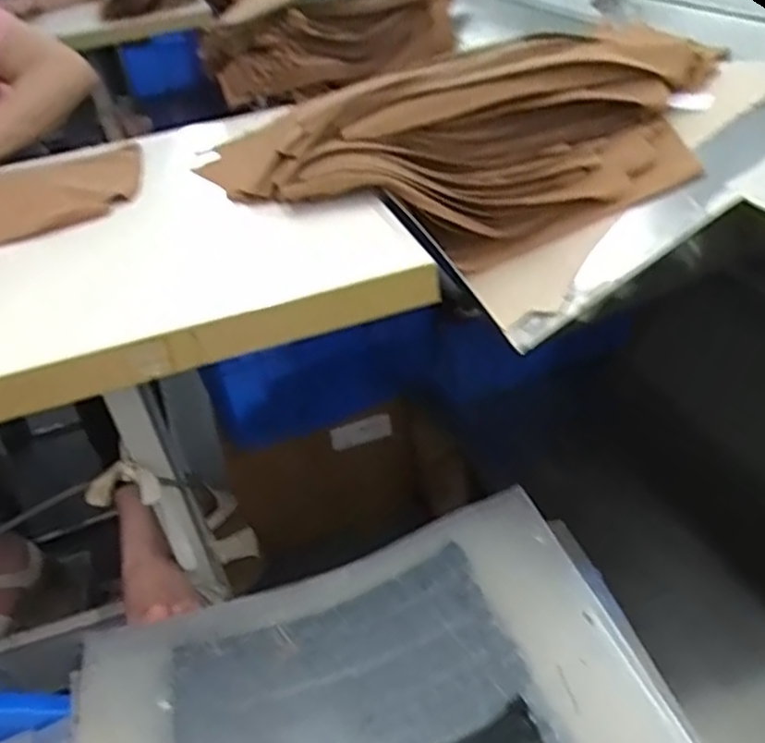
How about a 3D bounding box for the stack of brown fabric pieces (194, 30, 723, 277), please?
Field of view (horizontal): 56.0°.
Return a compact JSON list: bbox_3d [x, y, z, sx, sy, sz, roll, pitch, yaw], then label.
[{"bbox_3d":[0.097,-0.220,0.720,0.461,0.148,0.174,-2,36,8],"label":"stack of brown fabric pieces"}]

